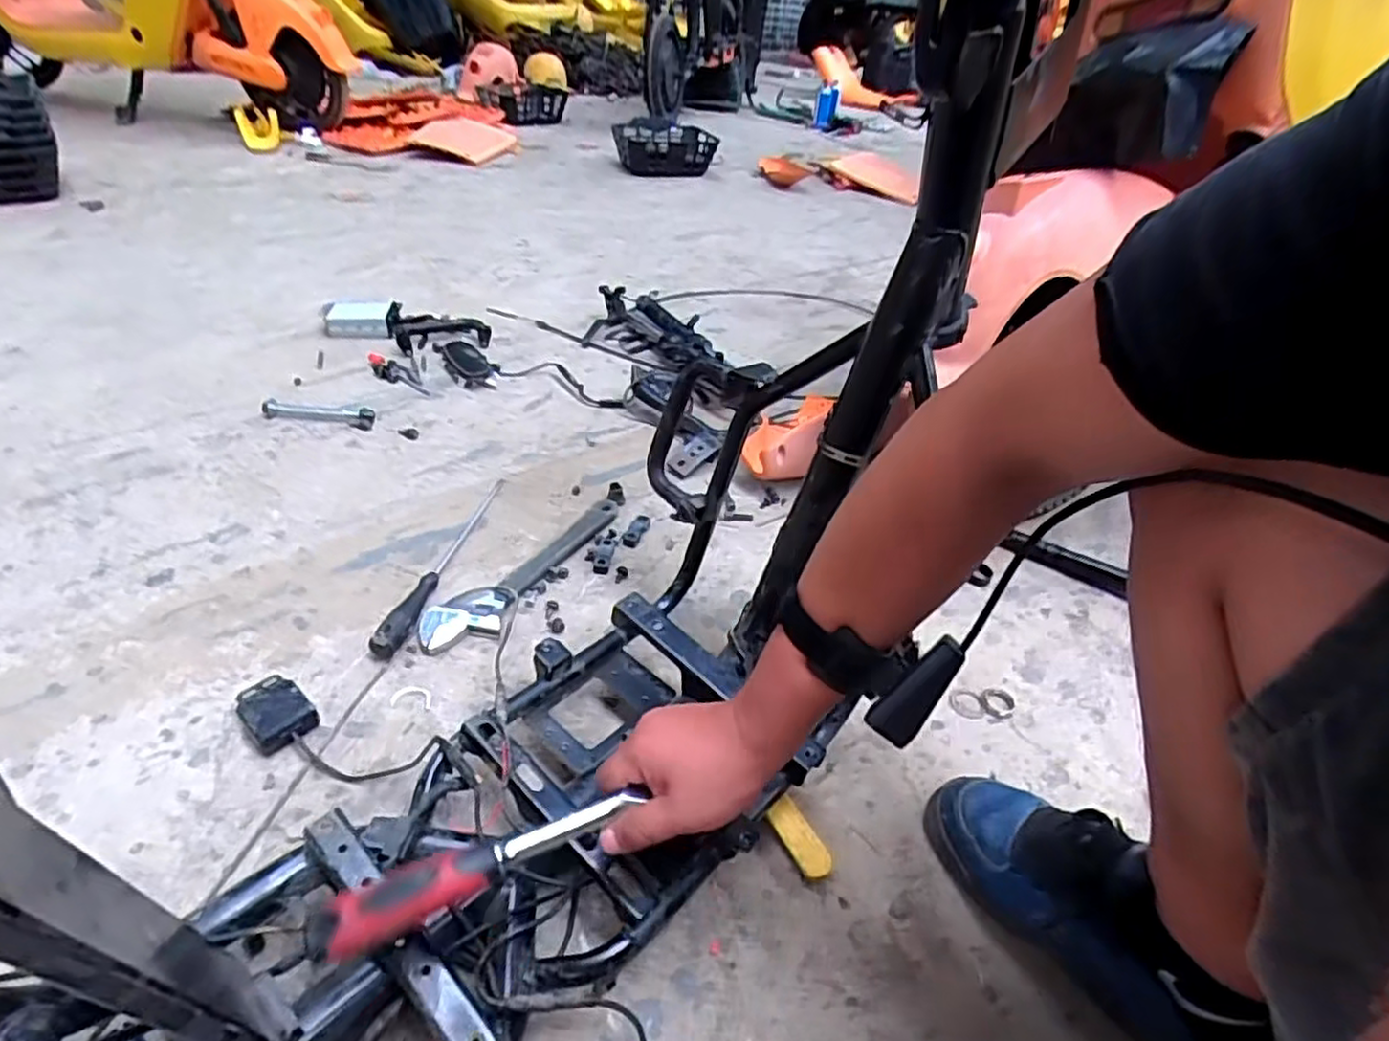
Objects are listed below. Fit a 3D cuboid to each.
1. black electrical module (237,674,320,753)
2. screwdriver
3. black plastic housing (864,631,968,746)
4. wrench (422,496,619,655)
[{"bbox_3d":[-0.368,0.170,0.610,0.064,0.030,0.048,32,45,26],"label":"black electrical module"},{"bbox_3d":[-0.277,0.034,0.788,0.028,0.032,0.300,11,40,4],"label":"screwdriver"},{"bbox_3d":[0.133,0.100,0.412,0.024,0.070,0.018,42,10,34],"label":"black plastic housing"},{"bbox_3d":[-0.178,0.057,0.788,0.071,0.017,0.291,30,45,25],"label":"wrench"}]

